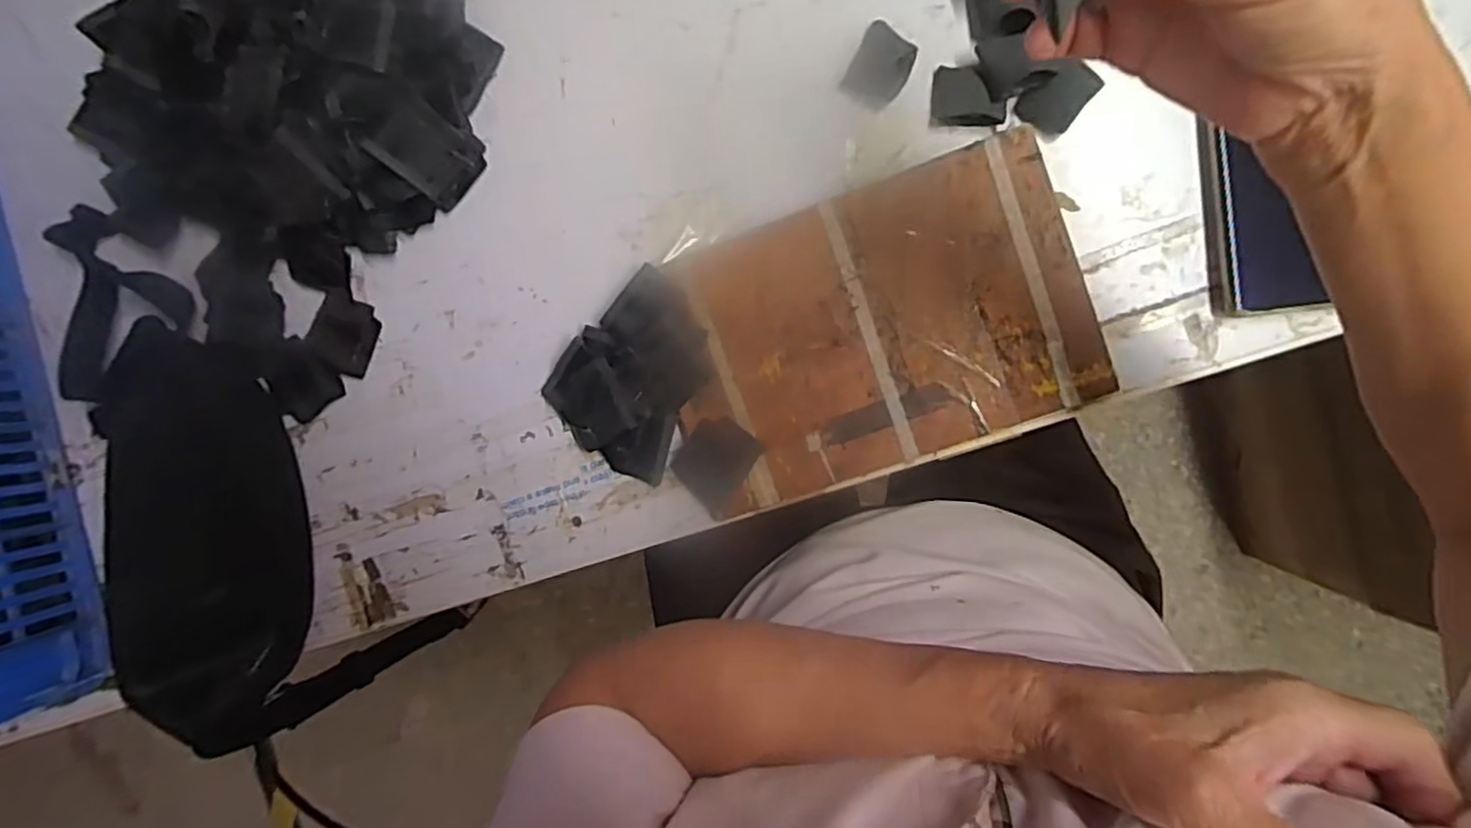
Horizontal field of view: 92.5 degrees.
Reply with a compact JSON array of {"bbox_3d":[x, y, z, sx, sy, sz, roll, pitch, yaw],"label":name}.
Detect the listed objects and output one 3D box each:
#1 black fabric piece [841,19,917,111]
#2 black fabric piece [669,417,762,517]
[{"bbox_3d":[0.094,-0.225,0.455,0.036,0.011,0.048,26,98,6],"label":"black fabric piece"},{"bbox_3d":[-0.014,0.032,0.486,0.046,0.004,0.061,37,105,9],"label":"black fabric piece"}]

